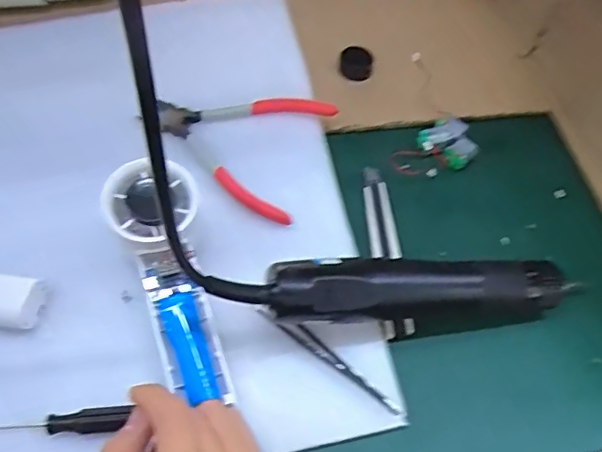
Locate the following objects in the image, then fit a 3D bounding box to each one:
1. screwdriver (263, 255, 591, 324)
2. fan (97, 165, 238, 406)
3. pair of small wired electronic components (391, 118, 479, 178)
[{"bbox_3d":[0.080,0.036,0.363,0.200,0.042,0.032,-7,56,-9],"label":"screwdriver"},{"bbox_3d":[-0.080,0.033,0.359,0.052,0.035,0.148,-16,83,-16],"label":"fan"},{"bbox_3d":[0.112,-0.062,0.467,0.073,0.017,0.045,-29,59,-24],"label":"pair of small wired electronic components"}]

